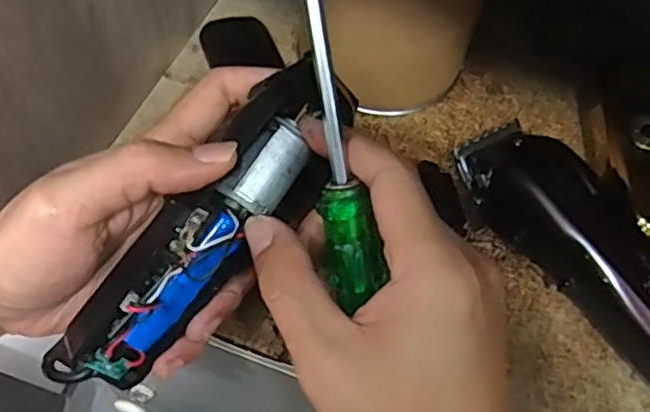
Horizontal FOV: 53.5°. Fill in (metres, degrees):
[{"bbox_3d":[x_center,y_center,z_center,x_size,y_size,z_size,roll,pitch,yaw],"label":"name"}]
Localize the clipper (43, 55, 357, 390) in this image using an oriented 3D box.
[{"bbox_3d":[-0.057,0.013,0.274,0.147,0.041,0.038,-49,38,-1],"label":"clipper"}]

